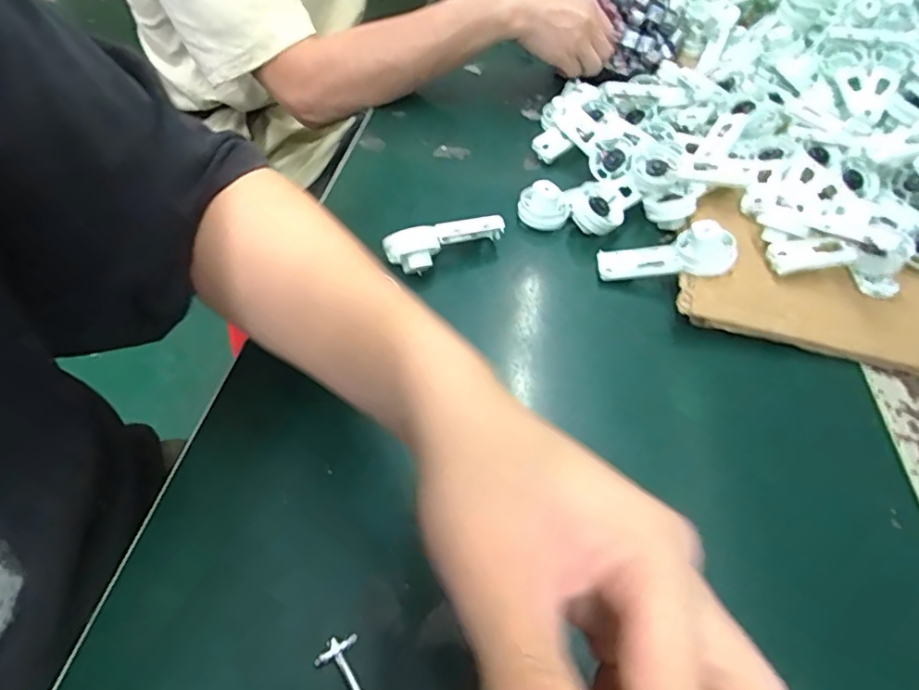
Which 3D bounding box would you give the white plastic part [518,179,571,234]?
[{"bbox_3d":[0.068,-0.111,0.461,0.039,0.029,0.033,8,48,3],"label":"white plastic part"}]

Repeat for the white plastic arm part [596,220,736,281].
[{"bbox_3d":[0.146,-0.066,0.413,0.092,0.027,0.031,-7,44,24],"label":"white plastic arm part"}]

